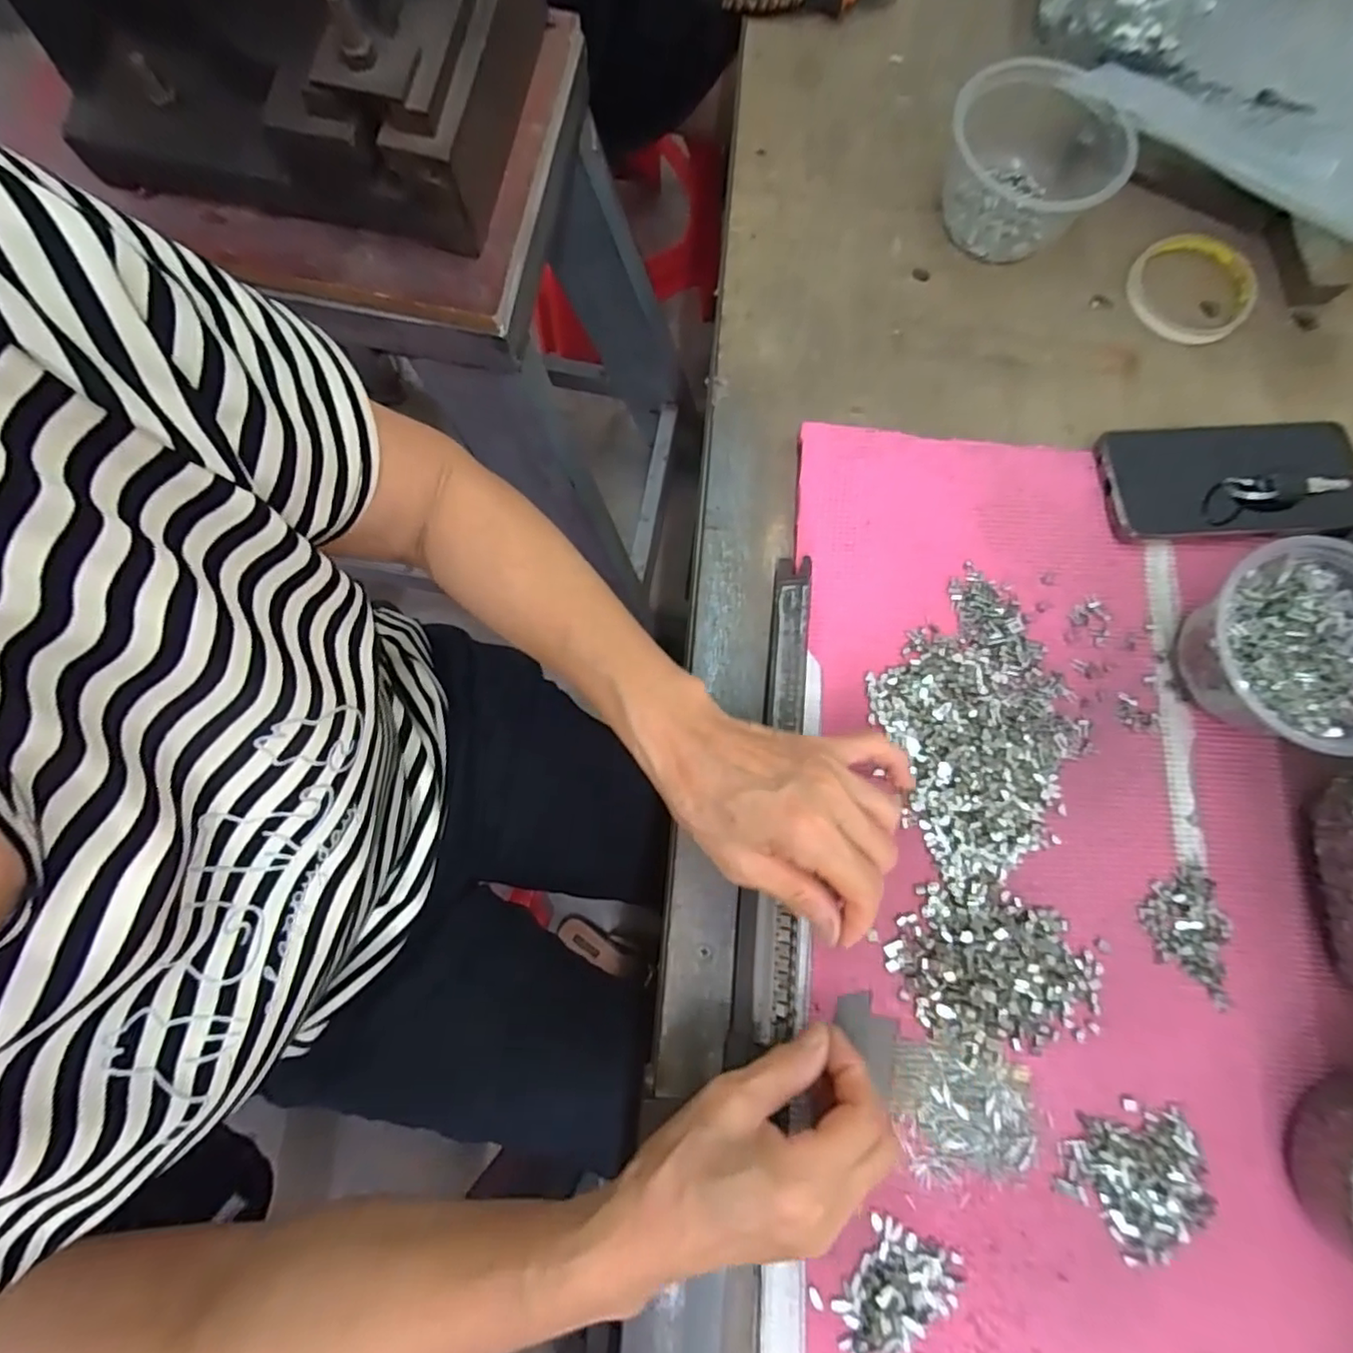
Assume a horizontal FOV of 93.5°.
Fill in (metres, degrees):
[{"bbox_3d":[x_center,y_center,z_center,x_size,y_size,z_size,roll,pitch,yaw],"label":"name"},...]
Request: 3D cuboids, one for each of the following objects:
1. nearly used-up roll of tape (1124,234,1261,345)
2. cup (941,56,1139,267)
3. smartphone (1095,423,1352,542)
[{"bbox_3d":[0.365,-0.277,0.451,0.083,0.010,0.089,0,78,0],"label":"nearly used-up roll of tape"},{"bbox_3d":[0.239,-0.349,0.435,0.113,0.060,0.113,0,78,0],"label":"cup"},{"bbox_3d":[0.353,-0.124,0.402,0.156,0.016,0.072,-3,78,-1],"label":"smartphone"}]

